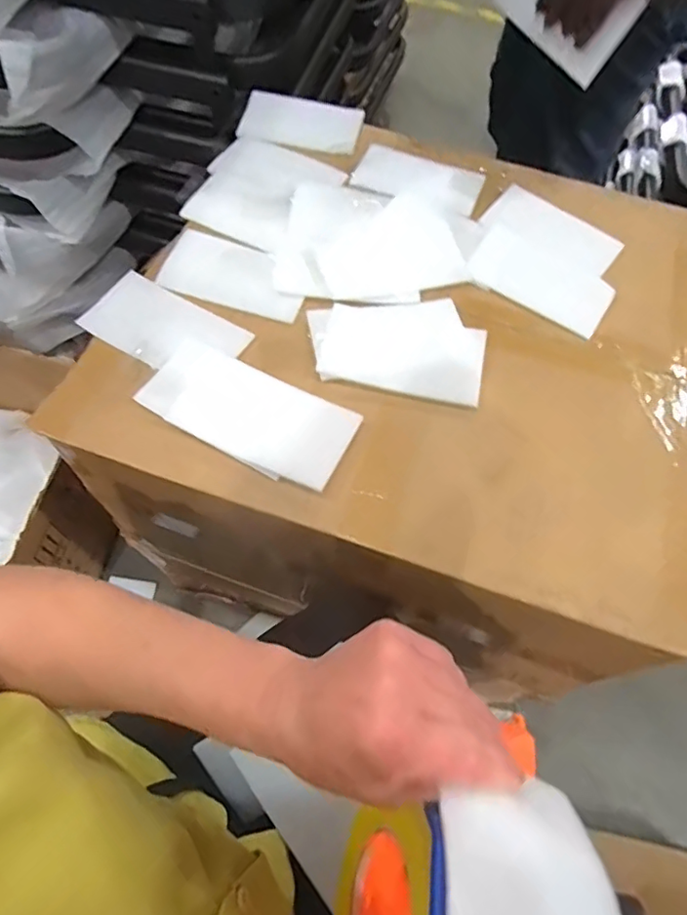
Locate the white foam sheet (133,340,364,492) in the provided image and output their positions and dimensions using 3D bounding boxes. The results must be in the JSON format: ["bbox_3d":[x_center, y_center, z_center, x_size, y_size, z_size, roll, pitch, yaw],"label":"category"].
[{"bbox_3d":[-0.079,-0.039,0.452,0.173,0.014,0.074,25,63,9],"label":"white foam sheet"}]

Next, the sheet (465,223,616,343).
[{"bbox_3d":[0.207,-0.187,0.570,0.143,0.010,0.089,31,64,12],"label":"sheet"}]

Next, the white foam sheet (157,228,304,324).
[{"bbox_3d":[-0.105,-0.179,0.533,0.140,0.006,0.080,18,62,6],"label":"white foam sheet"}]

